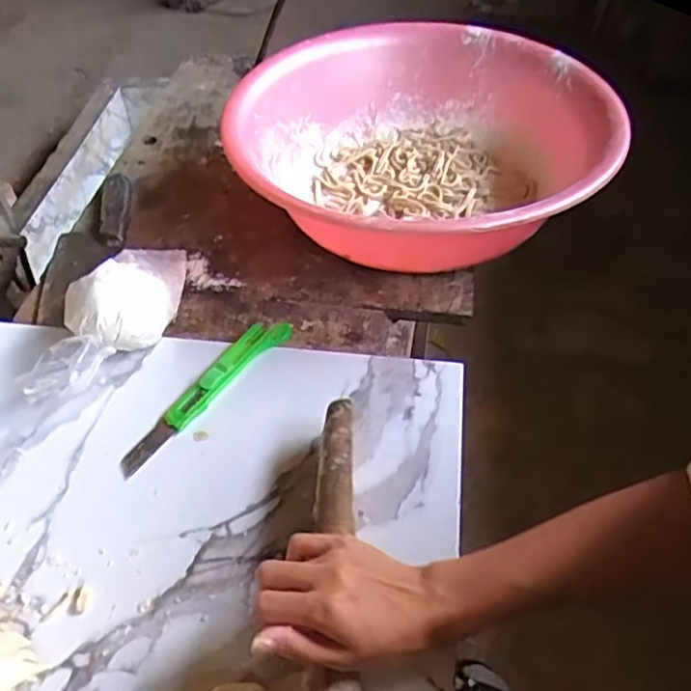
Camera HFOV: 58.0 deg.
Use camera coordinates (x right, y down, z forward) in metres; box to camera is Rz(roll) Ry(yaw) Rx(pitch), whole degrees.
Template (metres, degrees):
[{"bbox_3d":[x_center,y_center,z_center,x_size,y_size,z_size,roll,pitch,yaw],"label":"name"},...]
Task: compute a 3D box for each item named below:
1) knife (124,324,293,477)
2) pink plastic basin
[{"bbox_3d":[-0.120,0.036,0.554,0.033,0.016,0.198,27,56,23],"label":"knife"},{"bbox_3d":[0.093,-0.221,0.707,0.388,0.122,0.424,-1,50,1],"label":"pink plastic basin"}]

